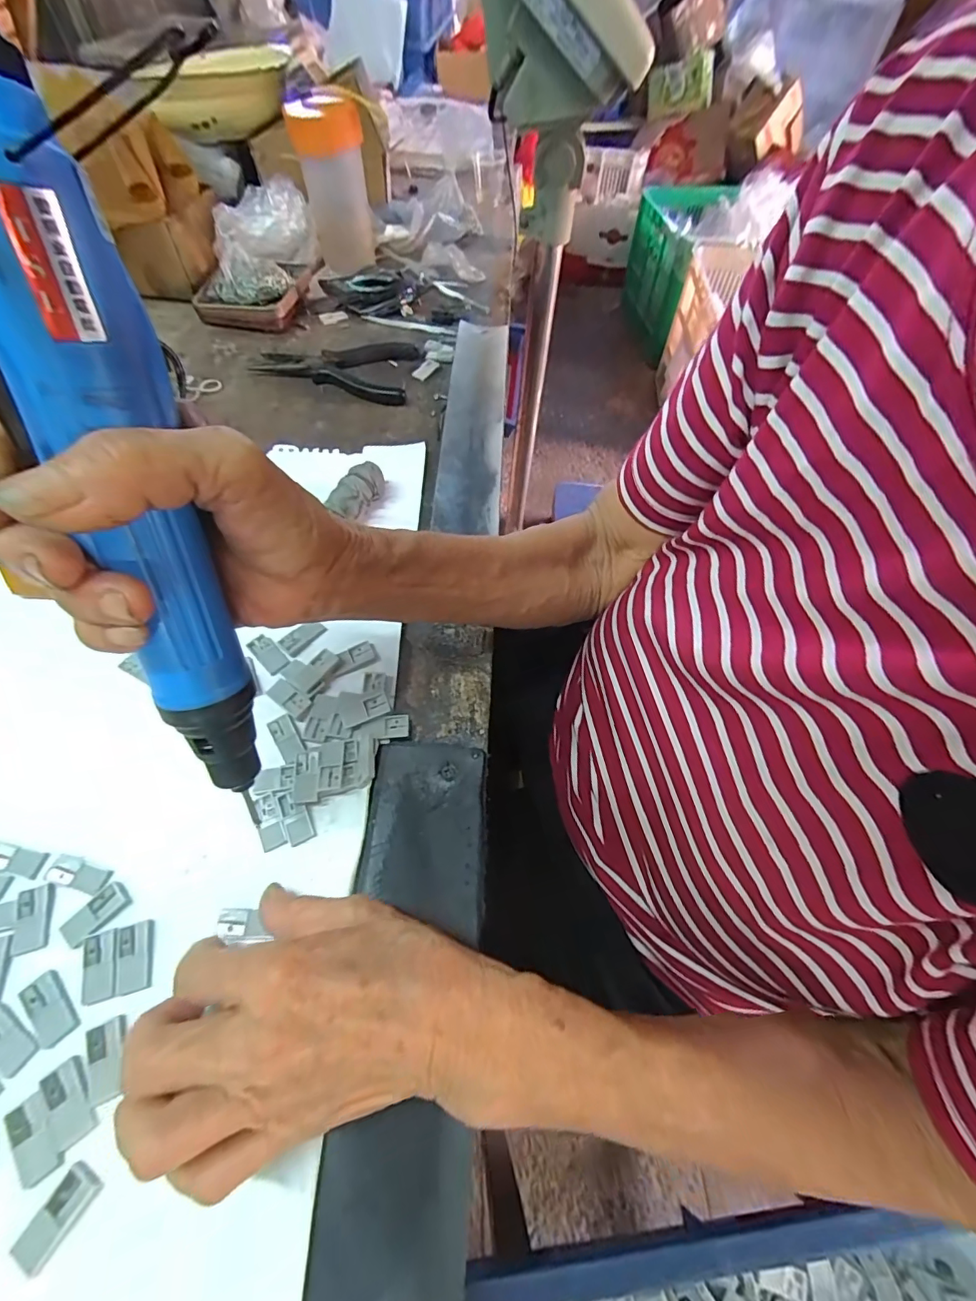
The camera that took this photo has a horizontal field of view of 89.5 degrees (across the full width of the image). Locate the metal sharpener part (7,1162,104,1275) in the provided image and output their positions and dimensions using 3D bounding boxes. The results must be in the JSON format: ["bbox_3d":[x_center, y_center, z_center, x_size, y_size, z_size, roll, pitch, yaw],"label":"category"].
[{"bbox_3d":[-0.159,0.209,0.182,0.015,0.005,0.029,31,63,17],"label":"metal sharpener part"}]

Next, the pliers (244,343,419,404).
[{"bbox_3d":[-0.147,-0.267,0.465,0.149,0.011,0.085,5,58,2],"label":"pliers"}]

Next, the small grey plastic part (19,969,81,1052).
[{"bbox_3d":[-0.191,0.155,0.212,0.030,0.004,0.015,38,65,21],"label":"small grey plastic part"}]

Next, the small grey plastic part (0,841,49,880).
[{"bbox_3d":[-0.236,0.104,0.244,0.032,0.004,0.013,9,58,5],"label":"small grey plastic part"}]

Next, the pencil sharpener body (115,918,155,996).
[{"bbox_3d":[-0.161,0.139,0.224,0.015,0.004,0.028,-15,60,-10],"label":"pencil sharpener body"}]

